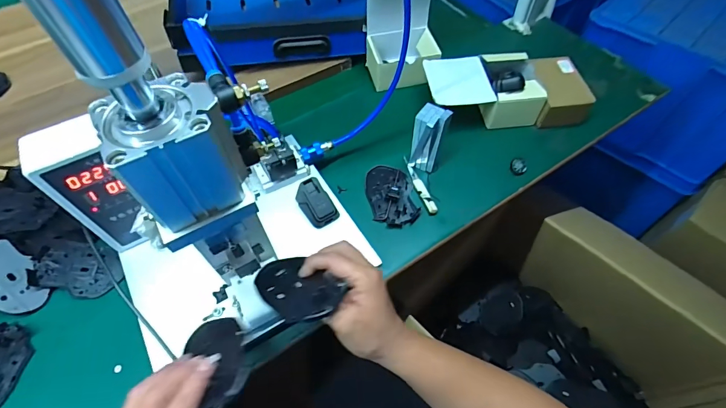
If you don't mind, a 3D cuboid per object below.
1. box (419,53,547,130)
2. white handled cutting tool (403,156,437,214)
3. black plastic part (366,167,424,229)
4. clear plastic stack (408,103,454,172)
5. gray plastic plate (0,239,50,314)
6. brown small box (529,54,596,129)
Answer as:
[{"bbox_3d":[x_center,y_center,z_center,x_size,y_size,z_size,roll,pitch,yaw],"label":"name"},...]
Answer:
[{"bbox_3d":[0.206,-0.203,0.671,0.191,0.082,0.119,-3,57,-1],"label":"box"},{"bbox_3d":[0.089,-0.033,0.602,0.016,0.005,0.114,-17,58,-10],"label":"white handled cutting tool"},{"bbox_3d":[0.044,-0.019,0.590,0.069,0.017,0.113,-11,57,-6],"label":"black plastic part"},{"bbox_3d":[0.102,-0.100,0.588,0.045,0.104,0.041,18,59,12],"label":"clear plastic stack"},{"bbox_3d":[-0.473,0.098,0.502,0.110,0.006,0.063,45,53,-3],"label":"gray plastic plate"},{"bbox_3d":[0.345,-0.201,0.677,0.087,0.056,0.124,-3,57,-1],"label":"brown small box"}]

